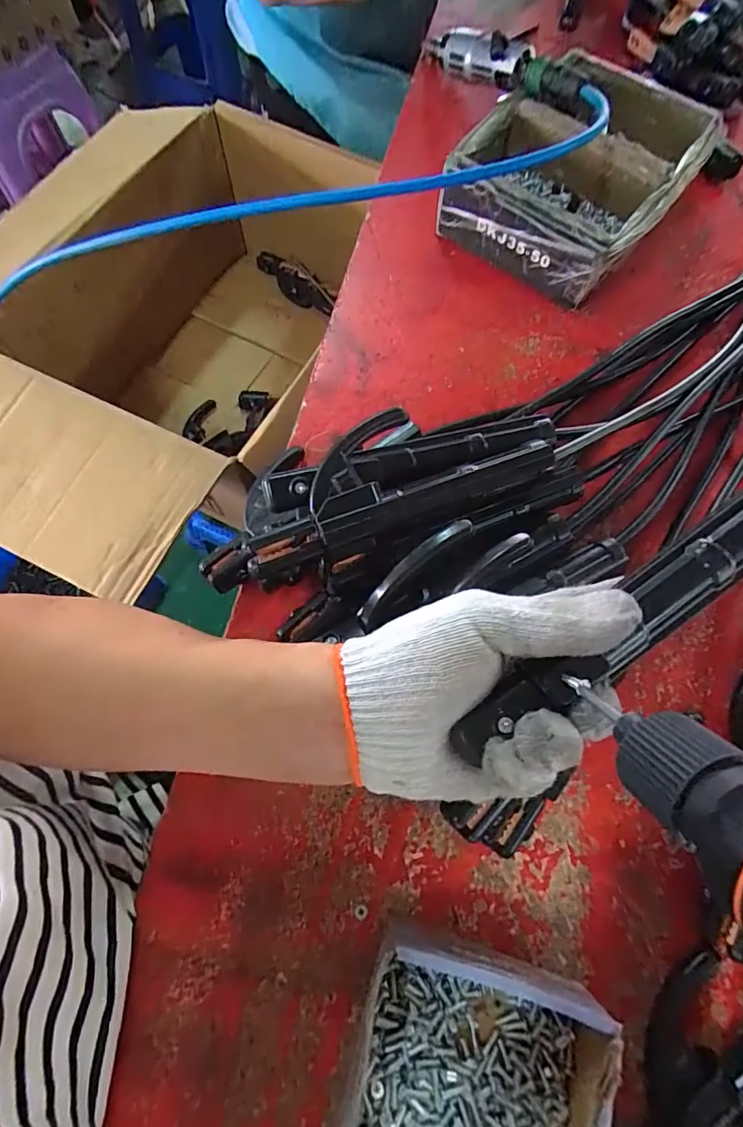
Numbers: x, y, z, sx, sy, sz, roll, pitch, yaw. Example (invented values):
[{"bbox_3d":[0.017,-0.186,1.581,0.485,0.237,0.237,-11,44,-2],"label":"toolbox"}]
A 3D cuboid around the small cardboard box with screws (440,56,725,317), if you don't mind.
[{"bbox_3d":[0.206,-0.391,0.499,0.198,0.070,0.247,34,73,11],"label":"small cardboard box with screws"}]

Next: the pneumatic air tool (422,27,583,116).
[{"bbox_3d":[0.131,-0.546,0.535,0.032,0.041,0.262,-29,60,-11],"label":"pneumatic air tool"}]

